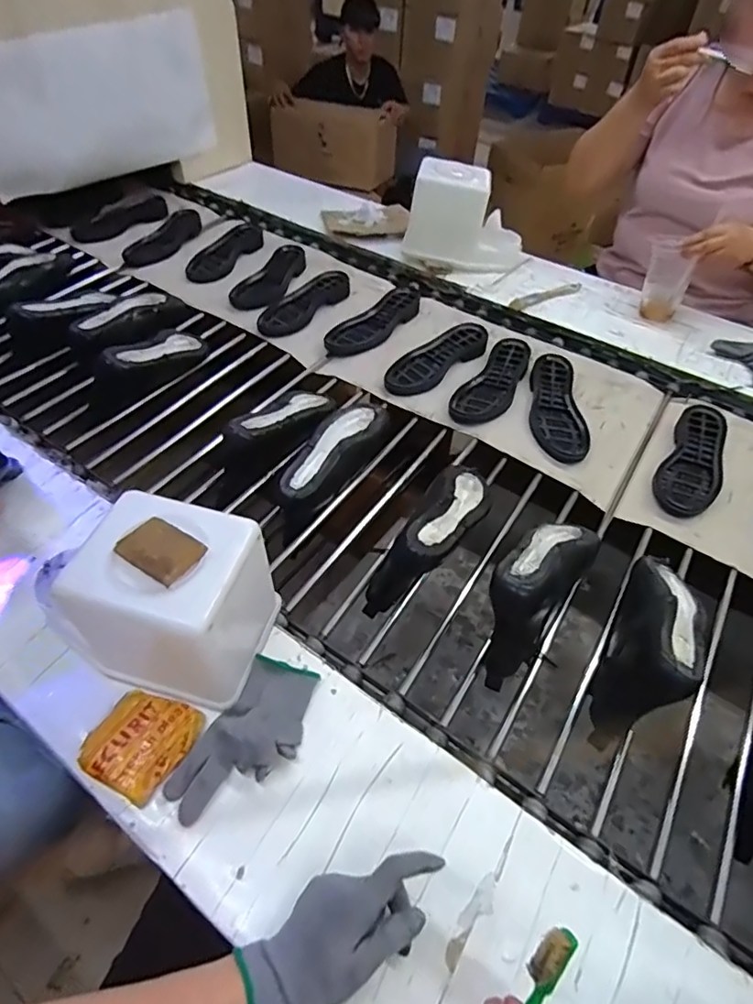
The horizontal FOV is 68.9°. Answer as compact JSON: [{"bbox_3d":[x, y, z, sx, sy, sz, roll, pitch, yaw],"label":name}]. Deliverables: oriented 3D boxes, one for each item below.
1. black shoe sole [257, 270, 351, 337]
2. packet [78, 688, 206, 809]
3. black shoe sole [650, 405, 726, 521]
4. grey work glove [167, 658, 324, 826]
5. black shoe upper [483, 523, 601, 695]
[{"bbox_3d":[-0.148,-0.418,1.139,0.094,0.031,0.261,29,54,21],"label":"black shoe sole"},{"bbox_3d":[-0.229,0.232,0.536,0.086,0.021,0.090,21,52,15],"label":"packet"},{"bbox_3d":[0.511,-0.069,0.877,0.091,0.038,0.235,27,53,19],"label":"black shoe sole"},{"bbox_3d":[-0.125,0.228,0.538,0.087,0.034,0.165,23,52,17],"label":"grey work glove"},{"bbox_3d":[0.197,0.099,0.677,0.083,0.113,0.247,31,55,22],"label":"black shoe upper"}]

